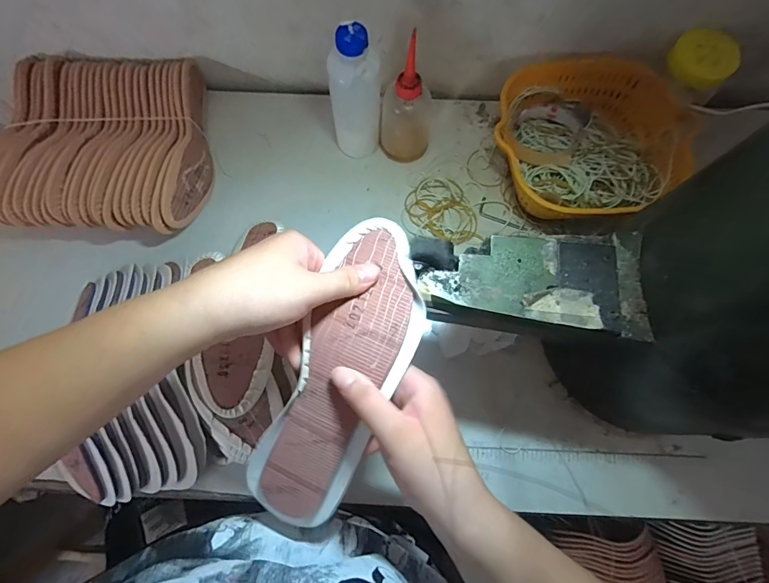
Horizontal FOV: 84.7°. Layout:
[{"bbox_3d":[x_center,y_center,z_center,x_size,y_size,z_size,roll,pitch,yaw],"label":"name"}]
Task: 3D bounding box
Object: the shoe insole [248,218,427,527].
[{"bbox_3d":[-0.033,0.065,0.321,0.083,0.032,0.239,22,92,7],"label":"shoe insole"}]

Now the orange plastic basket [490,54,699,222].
[{"bbox_3d":[0.246,-0.180,0.522,0.218,0.085,0.202,0,73,1],"label":"orange plastic basket"}]

